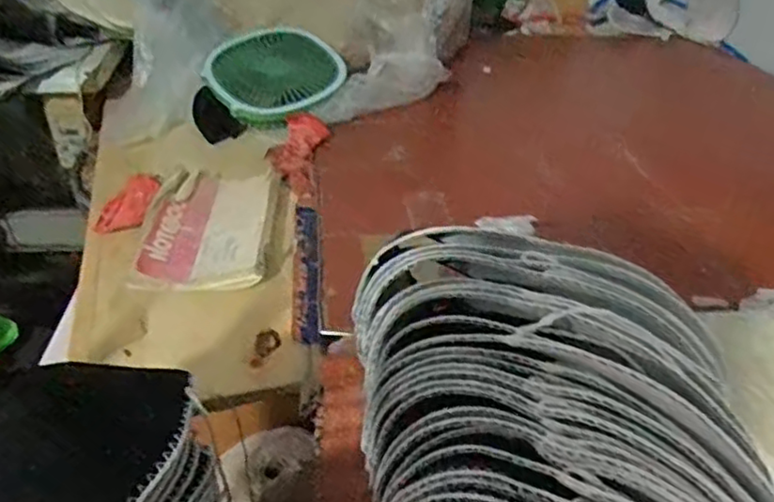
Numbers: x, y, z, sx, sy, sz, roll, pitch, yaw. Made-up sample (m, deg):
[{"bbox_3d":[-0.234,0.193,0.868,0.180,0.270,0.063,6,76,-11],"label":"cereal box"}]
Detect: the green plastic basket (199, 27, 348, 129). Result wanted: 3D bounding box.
[{"bbox_3d":[-0.155,-0.256,0.959,0.172,0.078,0.182,31,46,34],"label":"green plastic basket"}]

